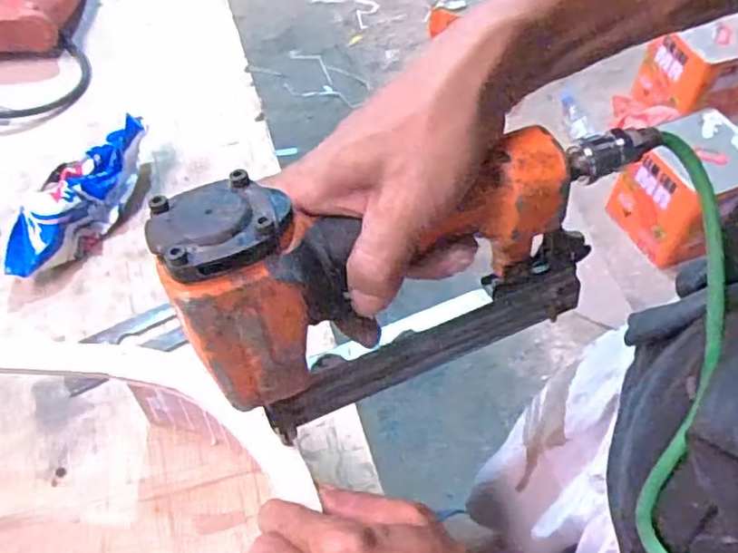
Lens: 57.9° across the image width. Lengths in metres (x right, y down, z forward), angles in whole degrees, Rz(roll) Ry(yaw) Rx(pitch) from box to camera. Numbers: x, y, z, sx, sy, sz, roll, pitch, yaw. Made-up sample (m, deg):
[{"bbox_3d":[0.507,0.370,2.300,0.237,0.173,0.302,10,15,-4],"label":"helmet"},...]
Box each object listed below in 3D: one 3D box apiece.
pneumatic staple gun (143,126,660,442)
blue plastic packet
[{"bbox_3d":[0.025,-0.007,0.352,0.239,0.148,0.062,-20,57,-14],"label":"pneumatic staple gun"},{"bbox_3d":[-0.257,-0.072,0.602,0.053,0.049,0.183,23,56,16],"label":"blue plastic packet"}]

